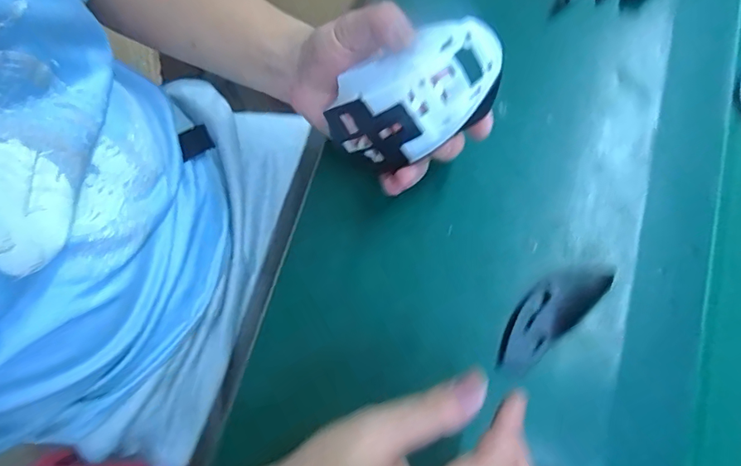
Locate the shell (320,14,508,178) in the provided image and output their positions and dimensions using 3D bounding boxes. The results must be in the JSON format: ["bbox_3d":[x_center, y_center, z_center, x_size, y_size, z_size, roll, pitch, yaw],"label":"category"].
[{"bbox_3d":[0.029,-0.086,0.296,0.106,0.032,0.062,-31,112,9],"label":"shell"}]

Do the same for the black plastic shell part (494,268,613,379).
[{"bbox_3d":[0.124,0.057,0.335,0.098,0.014,0.036,-41,76,-11],"label":"black plastic shell part"}]

